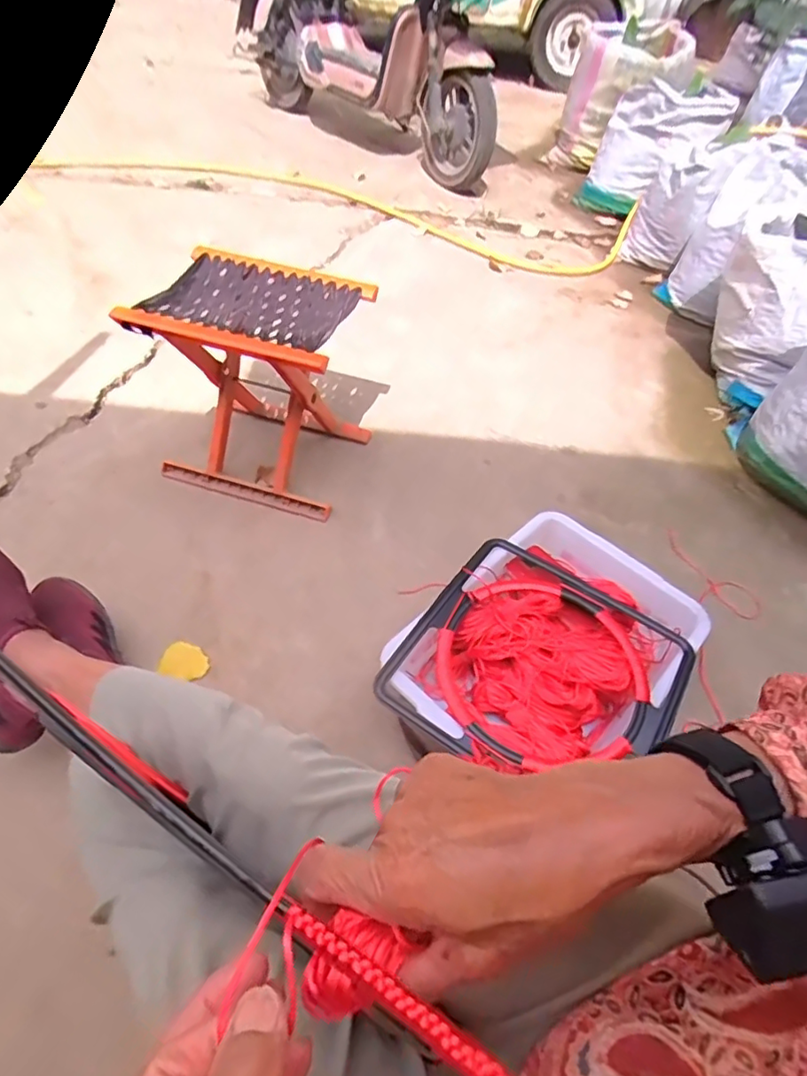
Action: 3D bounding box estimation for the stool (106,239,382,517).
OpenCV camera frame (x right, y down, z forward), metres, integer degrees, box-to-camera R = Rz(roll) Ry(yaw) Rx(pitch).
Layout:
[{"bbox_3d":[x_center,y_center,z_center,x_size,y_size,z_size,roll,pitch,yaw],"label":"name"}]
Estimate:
[{"bbox_3d":[-0.245,-0.267,0.990,0.310,0.315,0.262,14,50,6],"label":"stool"}]

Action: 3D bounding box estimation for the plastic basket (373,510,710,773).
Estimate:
[{"bbox_3d":[0.210,0.169,0.817,0.334,0.102,0.437,32,54,20],"label":"plastic basket"}]

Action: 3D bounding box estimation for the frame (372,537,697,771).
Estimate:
[{"bbox_3d":[0.187,0.169,0.753,0.335,0.030,0.333,29,53,18],"label":"frame"}]

